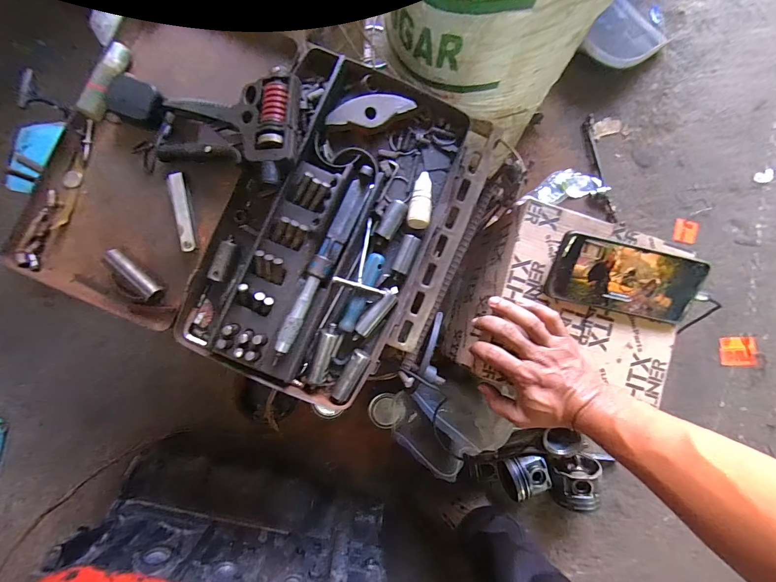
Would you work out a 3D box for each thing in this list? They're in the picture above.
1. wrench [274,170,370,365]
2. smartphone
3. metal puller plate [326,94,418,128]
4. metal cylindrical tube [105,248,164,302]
[{"bbox_3d":[-0.068,-0.032,0.363,0.020,0.018,0.220,24,86,-1],"label":"wrench"},{"bbox_3d":[0.270,-0.013,0.395,0.167,0.014,0.079,12,109,-3],"label":"smartphone"},{"bbox_3d":[-0.019,-0.201,0.388,0.096,0.004,0.033,-8,95,-3],"label":"metal puller plate"},{"bbox_3d":[-0.274,-0.019,0.374,0.018,0.018,0.070,-44,90,-4],"label":"metal cylindrical tube"}]

